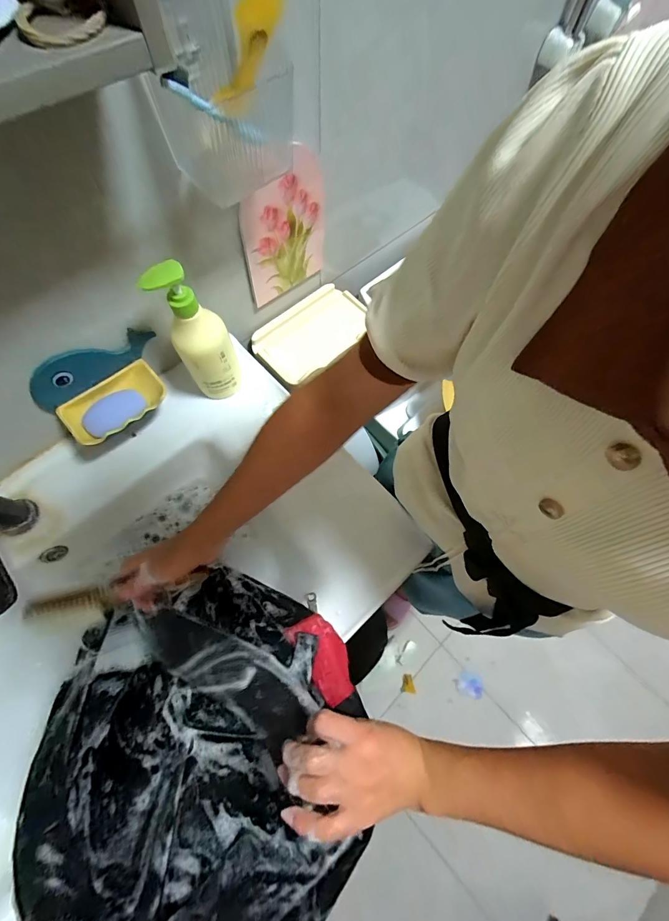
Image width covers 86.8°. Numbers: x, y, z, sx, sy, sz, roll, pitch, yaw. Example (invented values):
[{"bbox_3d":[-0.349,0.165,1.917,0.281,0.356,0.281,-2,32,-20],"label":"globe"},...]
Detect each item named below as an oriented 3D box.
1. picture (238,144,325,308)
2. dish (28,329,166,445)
[{"bbox_3d":[-0.070,-0.337,0.527,0.009,0.180,0.148,43,73,13],"label":"picture"},{"bbox_3d":[-0.289,-0.092,0.461,0.160,0.086,0.084,-37,75,-15],"label":"dish"}]

